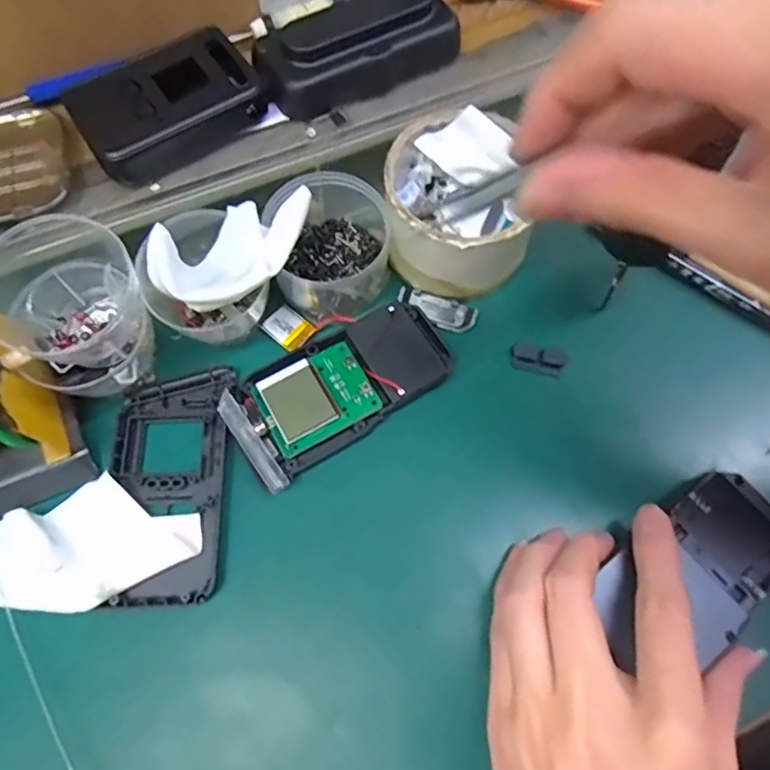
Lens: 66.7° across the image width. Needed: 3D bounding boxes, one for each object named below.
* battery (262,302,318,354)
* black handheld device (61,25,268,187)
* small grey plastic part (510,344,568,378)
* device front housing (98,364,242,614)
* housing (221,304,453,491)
[{"bbox_3d":[-0.053,-0.032,0.320,0.026,0.004,0.020,40,74,15],"label":"battery"},{"bbox_3d":[-0.107,-0.140,0.293,0.086,0.024,0.054,-32,71,-11],"label":"black handheld device"},{"bbox_3d":[0.083,-0.014,0.318,0.029,0.006,0.015,13,69,6],"label":"small grey plastic part"},{"bbox_3d":[-0.107,0.046,0.288,0.055,0.011,0.117,0,68,1],"label":"device front housing"},{"bbox_3d":[-0.024,-0.002,0.301,0.115,0.014,0.057,-34,72,-12],"label":"housing"}]

